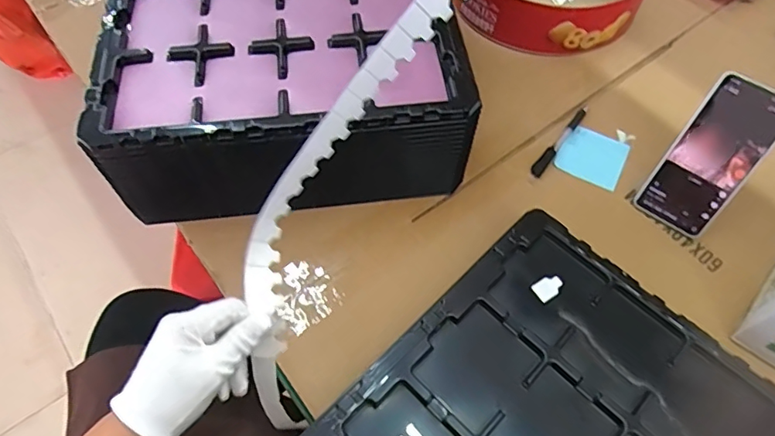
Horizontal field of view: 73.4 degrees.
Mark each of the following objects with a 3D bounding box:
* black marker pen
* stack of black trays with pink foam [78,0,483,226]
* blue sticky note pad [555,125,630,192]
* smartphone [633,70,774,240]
[{"bbox_3d":[0.215,-0.096,0.642,0.015,0.010,0.129,35,66,18],"label":"black marker pen"},{"bbox_3d":[-0.115,-0.192,0.611,0.370,0.129,0.344,-7,61,-4],"label":"stack of black trays with pink foam"},{"bbox_3d":[0.252,-0.076,0.640,0.075,0.009,0.073,26,64,14],"label":"blue sticky note pad"},{"bbox_3d":[0.342,-0.062,0.551,0.078,0.167,0.016,34,30,18],"label":"smartphone"}]

